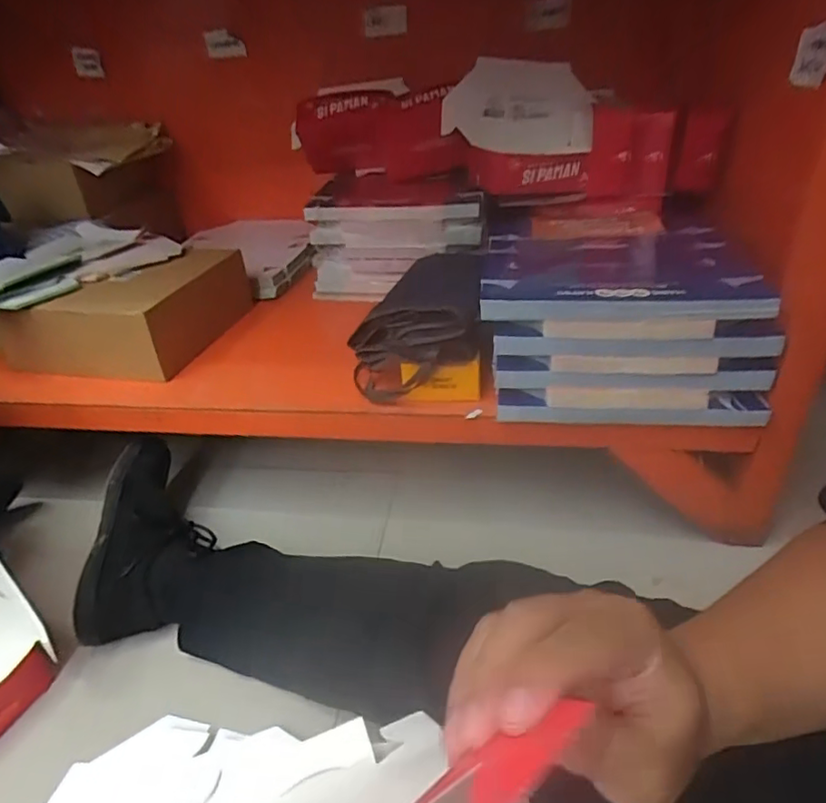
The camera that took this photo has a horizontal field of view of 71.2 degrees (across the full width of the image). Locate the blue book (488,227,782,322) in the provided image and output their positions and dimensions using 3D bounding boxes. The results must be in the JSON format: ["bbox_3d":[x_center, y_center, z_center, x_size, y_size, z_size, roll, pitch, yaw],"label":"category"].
[{"bbox_3d":[0.230,-0.156,0.674,0.289,0.024,0.252,1,33,8],"label":"blue book"}]

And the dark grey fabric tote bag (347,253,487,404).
[{"bbox_3d":[0.015,-0.120,0.769,0.158,0.120,0.278,2,33,10],"label":"dark grey fabric tote bag"}]

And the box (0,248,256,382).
[{"bbox_3d":[-0.415,-0.142,0.867,0.240,0.100,0.264,7,34,16],"label":"box"}]

